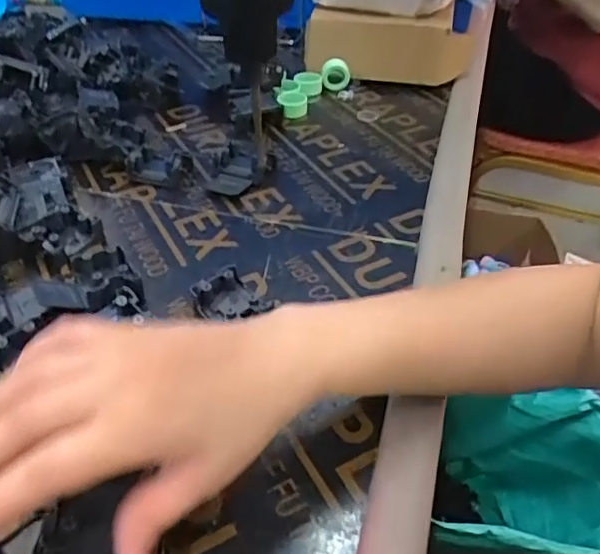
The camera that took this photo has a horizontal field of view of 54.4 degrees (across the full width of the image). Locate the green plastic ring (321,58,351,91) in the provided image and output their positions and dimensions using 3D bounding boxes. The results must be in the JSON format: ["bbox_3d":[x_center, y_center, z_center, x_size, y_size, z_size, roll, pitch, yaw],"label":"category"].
[{"bbox_3d":[0.043,-0.239,0.690,0.033,0.037,0.013,3,42,0],"label":"green plastic ring"}]

